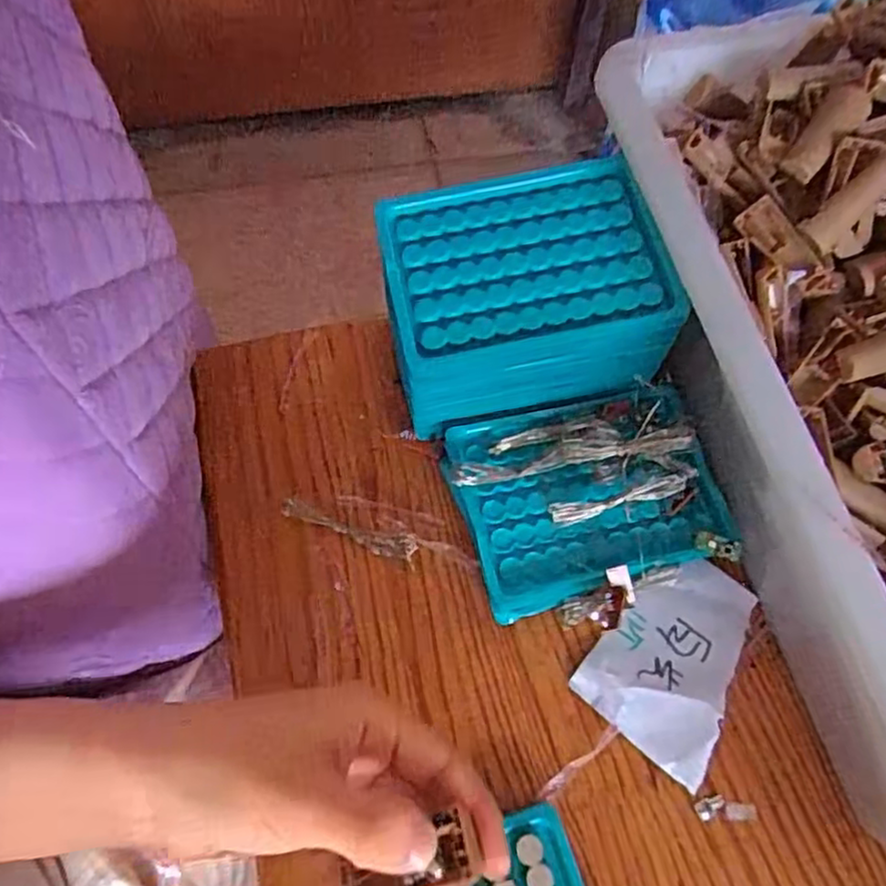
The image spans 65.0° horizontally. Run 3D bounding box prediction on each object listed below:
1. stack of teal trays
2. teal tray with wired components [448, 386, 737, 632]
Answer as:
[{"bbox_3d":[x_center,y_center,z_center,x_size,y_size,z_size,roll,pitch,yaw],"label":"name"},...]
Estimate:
[{"bbox_3d":[0.035,-0.069,0.363,0.131,0.093,0.096,-9,67,-7],"label":"stack of teal trays"},{"bbox_3d":[0.071,0.024,0.352,0.130,0.046,0.098,-15,66,-7],"label":"teal tray with wired components"}]

